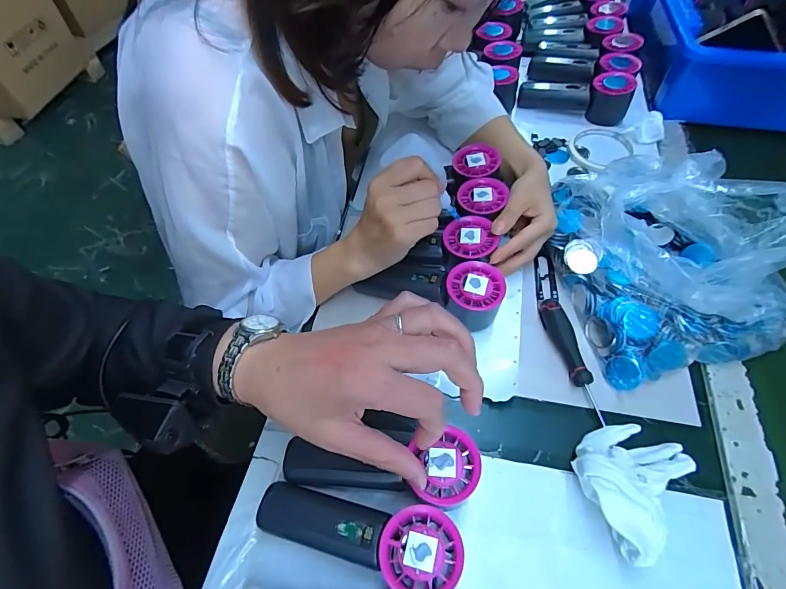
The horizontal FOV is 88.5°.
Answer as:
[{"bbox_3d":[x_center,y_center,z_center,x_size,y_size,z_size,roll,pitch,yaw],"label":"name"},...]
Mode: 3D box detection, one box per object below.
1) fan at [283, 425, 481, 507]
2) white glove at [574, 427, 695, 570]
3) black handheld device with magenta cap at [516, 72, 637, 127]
[{"bbox_3d":[-0.010,0.135,0.320,0.150,0.026,0.052,-3,57,10],"label":"fan"},{"bbox_3d":[0.187,0.146,0.323,0.076,0.043,0.100,38,65,20],"label":"white glove"},{"bbox_3d":[0.274,-0.300,0.608,0.155,0.052,0.046,14,58,22],"label":"black handheld device with magenta cap"}]

